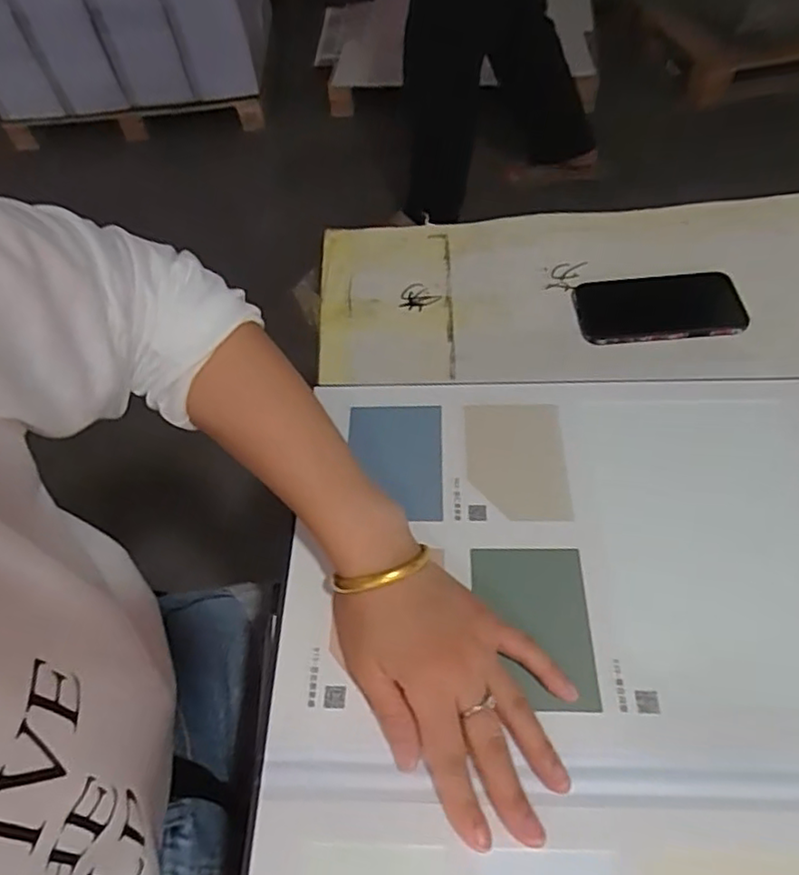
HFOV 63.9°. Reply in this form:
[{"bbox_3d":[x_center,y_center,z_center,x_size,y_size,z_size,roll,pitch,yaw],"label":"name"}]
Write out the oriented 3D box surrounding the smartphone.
[{"bbox_3d":[0.245,-0.127,0.610,0.145,0.011,0.077,-3,56,4],"label":"smartphone"}]

